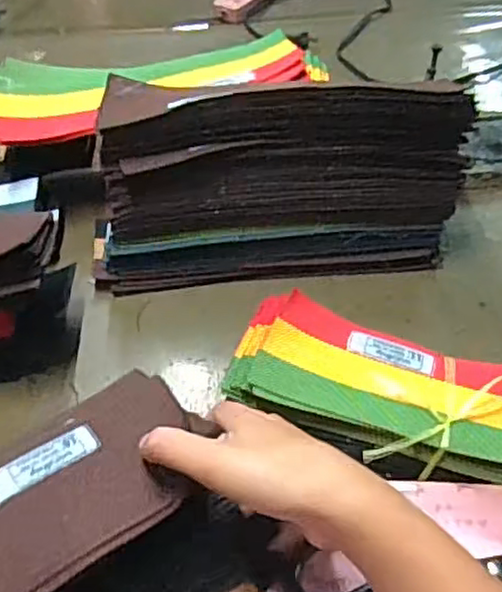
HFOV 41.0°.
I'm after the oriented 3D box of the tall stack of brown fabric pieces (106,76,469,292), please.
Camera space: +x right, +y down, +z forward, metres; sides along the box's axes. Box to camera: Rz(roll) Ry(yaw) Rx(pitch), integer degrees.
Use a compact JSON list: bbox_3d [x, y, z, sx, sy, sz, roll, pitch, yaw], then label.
[{"bbox_3d":[0.020,-0.100,0.558,0.307,0.150,0.106,-6,47,-4],"label":"tall stack of brown fabric pieces"}]

